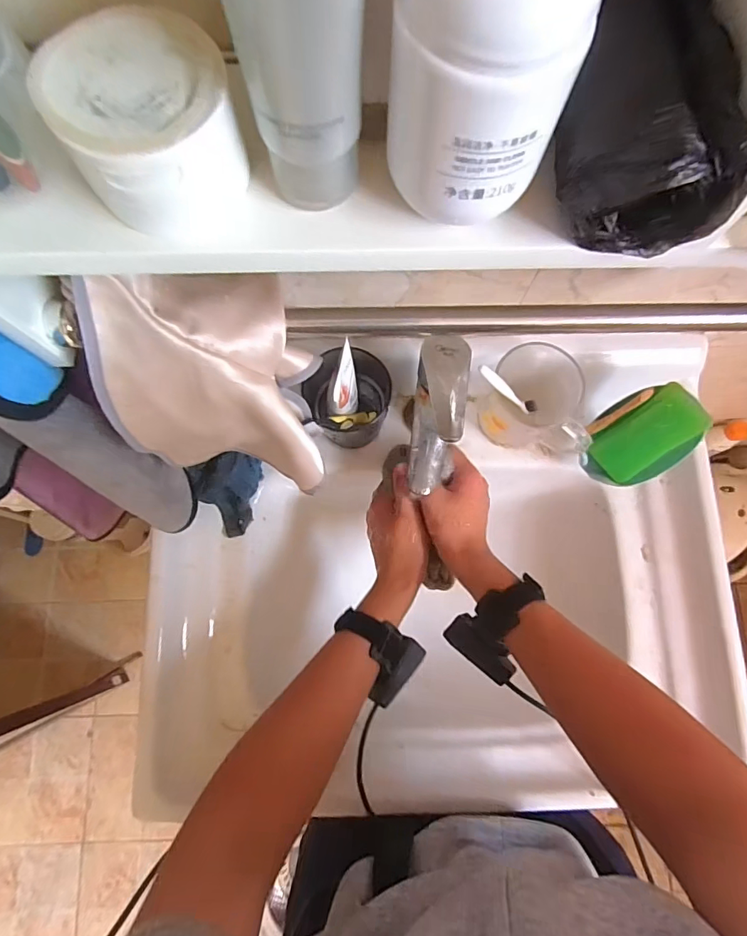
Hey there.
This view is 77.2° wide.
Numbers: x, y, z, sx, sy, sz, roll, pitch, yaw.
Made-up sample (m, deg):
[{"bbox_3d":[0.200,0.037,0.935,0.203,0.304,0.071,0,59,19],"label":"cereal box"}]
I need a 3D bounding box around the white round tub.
[{"bbox_3d":[-0.086,-0.133,0.184,0.065,0.043,0.060,0,77,0],"label":"white round tub"}]

